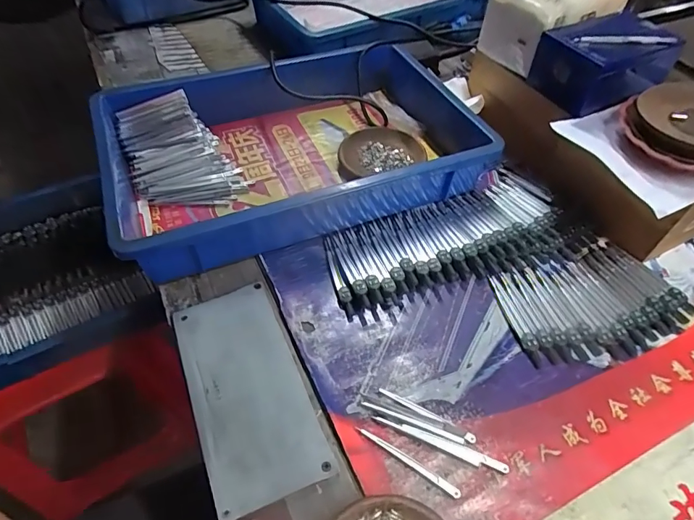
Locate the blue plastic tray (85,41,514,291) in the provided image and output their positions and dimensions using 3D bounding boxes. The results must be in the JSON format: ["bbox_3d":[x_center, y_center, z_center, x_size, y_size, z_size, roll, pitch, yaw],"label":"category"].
[{"bbox_3d":[-0.063,-0.152,0.562,0.448,0.081,0.298,-17,52,-17],"label":"blue plastic tray"}]

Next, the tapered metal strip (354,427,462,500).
[{"bbox_3d":[0.050,0.164,0.357,0.092,0.005,0.008,28,54,20],"label":"tapered metal strip"}]

